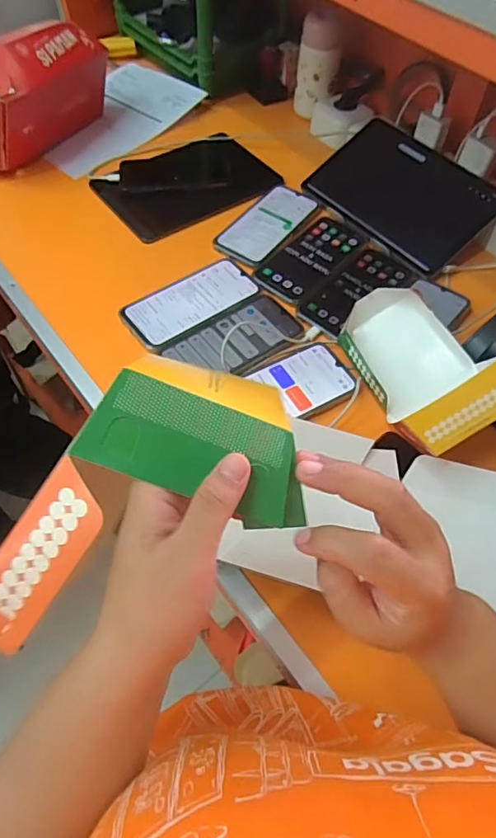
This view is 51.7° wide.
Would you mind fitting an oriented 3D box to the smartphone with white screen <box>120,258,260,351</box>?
[{"bbox_3d":[-0.071,-0.150,0.645,0.171,0.005,0.082,-33,65,-21],"label":"smartphone with white screen"}]

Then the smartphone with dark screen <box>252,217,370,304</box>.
[{"bbox_3d":[0.085,-0.221,0.697,0.081,0.006,0.174,38,63,19],"label":"smartphone with dark screen"}]

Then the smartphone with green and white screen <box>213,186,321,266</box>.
[{"bbox_3d":[0.028,-0.282,0.732,0.080,0.005,0.174,34,62,17],"label":"smartphone with green and white screen"}]

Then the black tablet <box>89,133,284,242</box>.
[{"bbox_3d":[-0.087,-0.355,0.768,0.245,0.010,0.161,-33,65,-21],"label":"black tablet"}]

